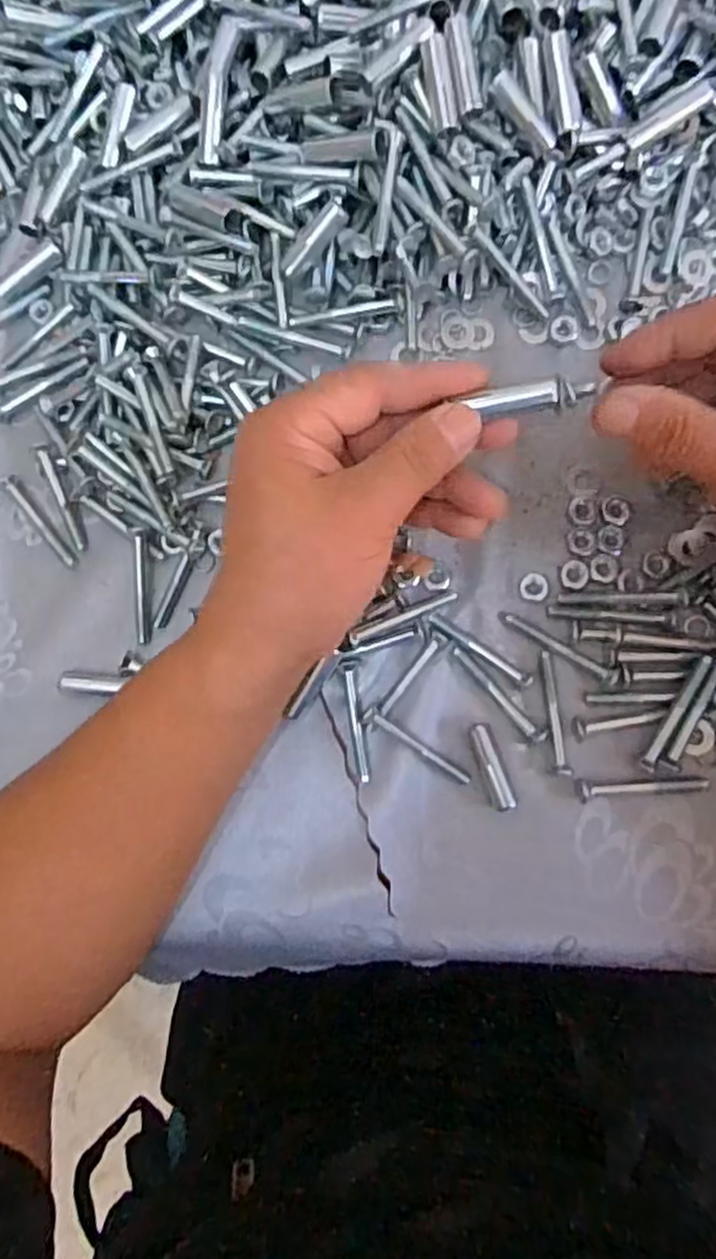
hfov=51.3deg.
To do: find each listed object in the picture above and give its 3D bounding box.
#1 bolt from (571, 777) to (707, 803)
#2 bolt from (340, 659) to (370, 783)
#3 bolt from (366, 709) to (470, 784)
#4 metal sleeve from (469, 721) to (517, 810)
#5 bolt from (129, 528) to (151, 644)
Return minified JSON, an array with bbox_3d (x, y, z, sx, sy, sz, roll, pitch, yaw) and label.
[{"bbox_3d":[0.126,0.070,0.331,0.056,0.006,0.010,-5,84,5],"label":"bolt"},{"bbox_3d":[-0.001,0.042,0.343,0.005,0.008,0.056,-10,83,4],"label":"bolt"},{"bbox_3d":[0.027,0.053,0.340,0.056,0.008,0.008,31,88,8],"label":"bolt"},{"bbox_3d":[0.061,0.062,0.337,0.010,0.008,0.040,-20,83,3],"label":"metal sleeve"},{"bbox_3d":[-0.105,-0.021,0.360,0.007,0.010,0.055,-2,84,5],"label":"bolt"}]

